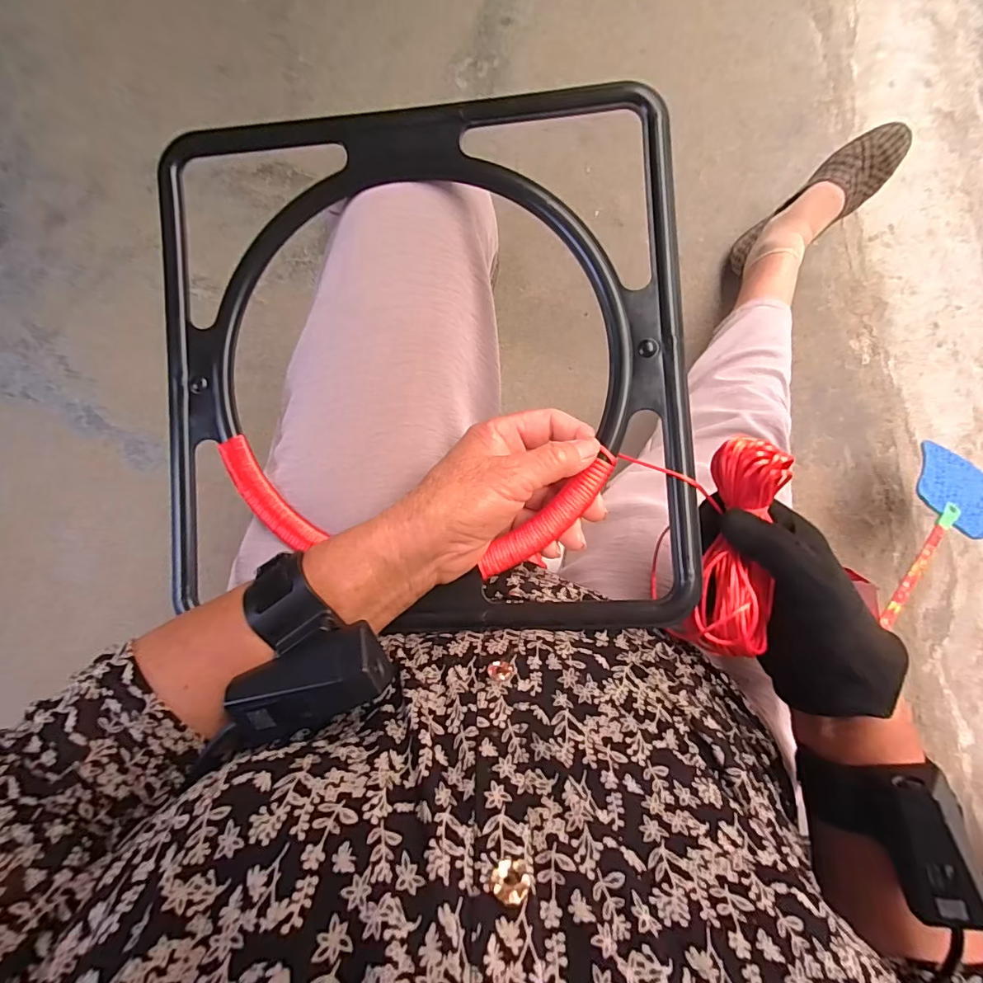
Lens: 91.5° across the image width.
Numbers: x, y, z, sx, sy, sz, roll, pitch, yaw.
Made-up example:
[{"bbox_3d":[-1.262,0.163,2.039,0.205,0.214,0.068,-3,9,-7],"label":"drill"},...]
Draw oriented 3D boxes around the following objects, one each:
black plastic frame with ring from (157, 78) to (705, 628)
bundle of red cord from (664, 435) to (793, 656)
[{"bbox_3d":[-0.047,-0.078,0.304,0.334,0.019,0.328,-3,87,5],"label":"black plastic frame with ring"},{"bbox_3d":[0.146,0.032,0.282,0.049,0.033,0.126,9,91,4],"label":"bundle of red cord"}]

